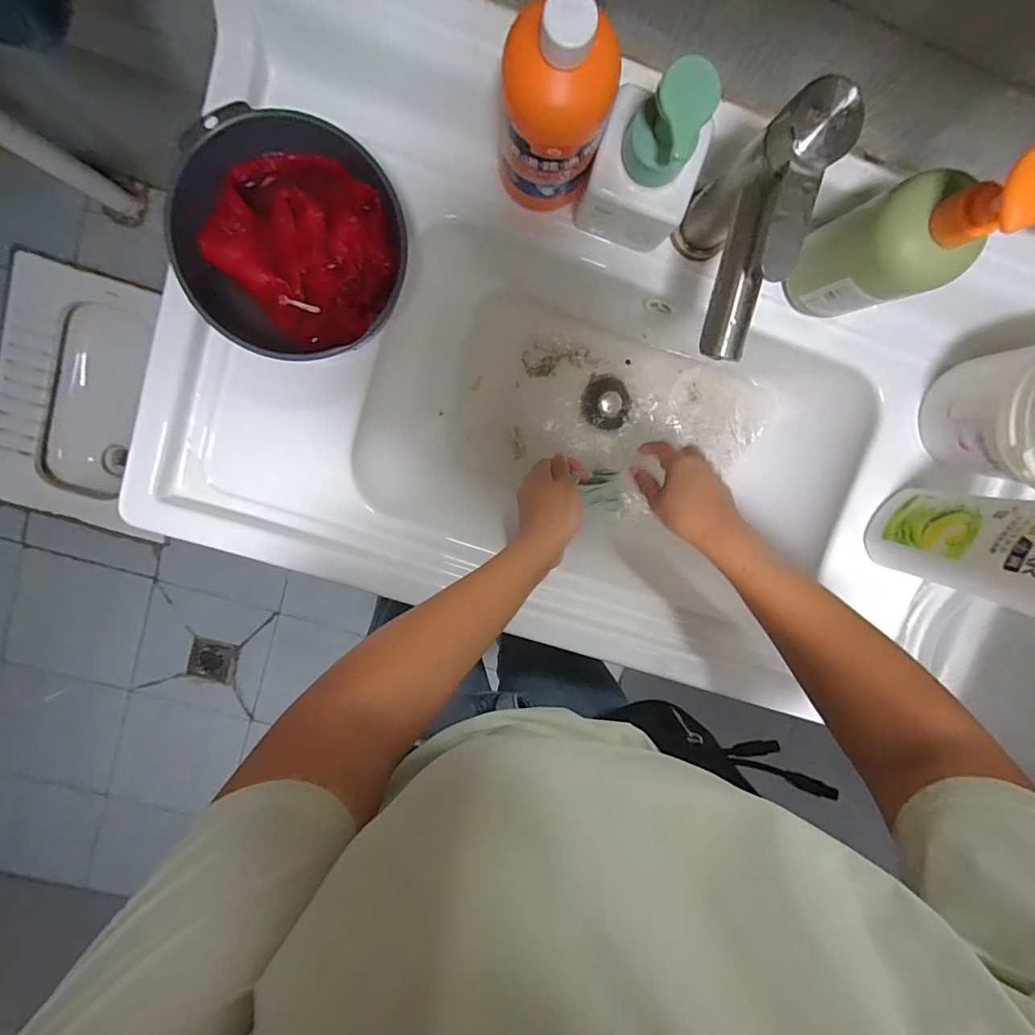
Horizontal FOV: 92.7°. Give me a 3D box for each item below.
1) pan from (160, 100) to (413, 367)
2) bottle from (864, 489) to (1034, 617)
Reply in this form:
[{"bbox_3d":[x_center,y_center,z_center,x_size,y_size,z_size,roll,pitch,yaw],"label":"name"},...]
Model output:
[{"bbox_3d":[-0.166,-0.210,0.380,0.157,0.063,0.168,-1,99,-3],"label":"pan"},{"bbox_3d":[0.375,0.028,0.360,0.053,0.243,0.084,17,98,-6],"label":"bottle"}]

